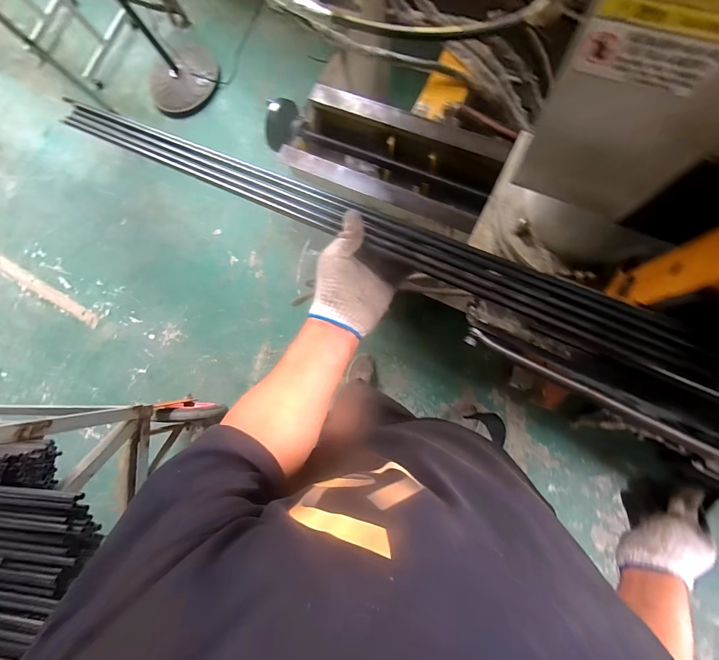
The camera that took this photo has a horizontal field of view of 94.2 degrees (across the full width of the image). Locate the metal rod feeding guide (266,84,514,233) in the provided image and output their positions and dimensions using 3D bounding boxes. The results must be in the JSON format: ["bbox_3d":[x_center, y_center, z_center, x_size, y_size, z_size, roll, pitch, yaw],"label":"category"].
[{"bbox_3d":[0.048,-0.520,1.014,0.718,0.128,0.273,22,87,12],"label":"metal rod feeding guide"}]

